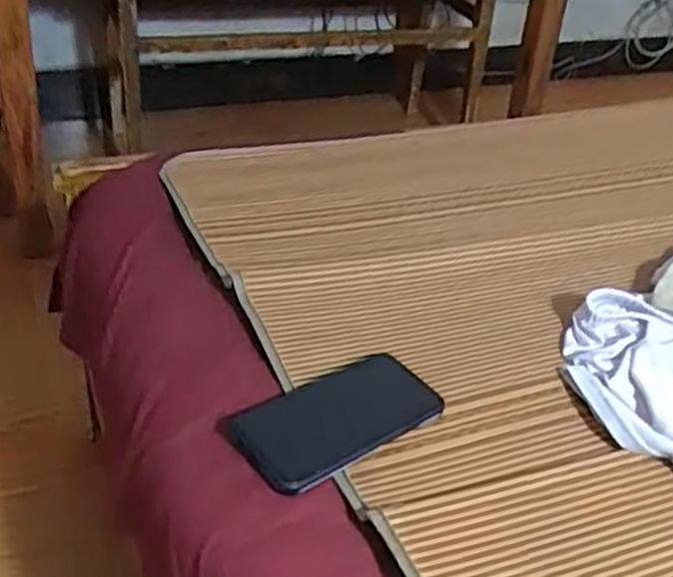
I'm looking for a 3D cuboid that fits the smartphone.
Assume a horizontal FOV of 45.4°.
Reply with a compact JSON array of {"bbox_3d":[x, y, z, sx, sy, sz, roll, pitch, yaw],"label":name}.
[{"bbox_3d":[0.002,0.097,0.624,0.157,0.013,0.089,-20,41,-34],"label":"smartphone"}]

